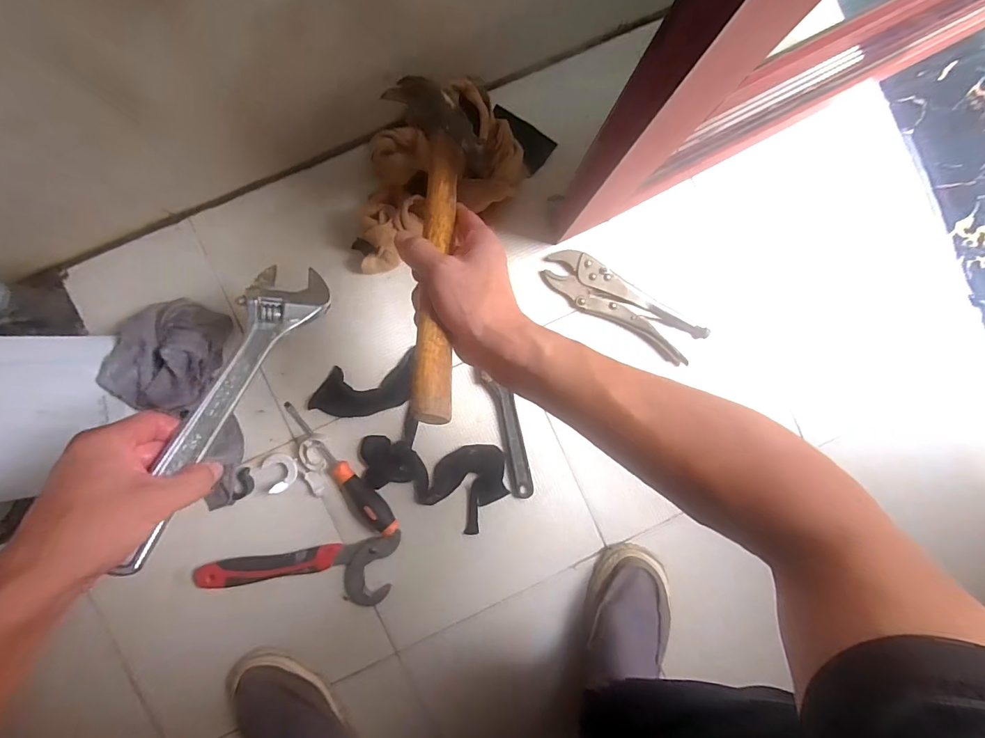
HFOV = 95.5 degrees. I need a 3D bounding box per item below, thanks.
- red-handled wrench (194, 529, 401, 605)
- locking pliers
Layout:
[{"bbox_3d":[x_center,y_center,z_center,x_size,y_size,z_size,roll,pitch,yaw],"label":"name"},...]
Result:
[{"bbox_3d":[-0.235,0.265,0.559,0.243,0.023,0.085,-9,92,-3],"label":"red-handled wrench"},{"bbox_3d":[0.168,-0.082,0.574,0.215,0.017,0.058,31,90,-4],"label":"locking pliers"}]

